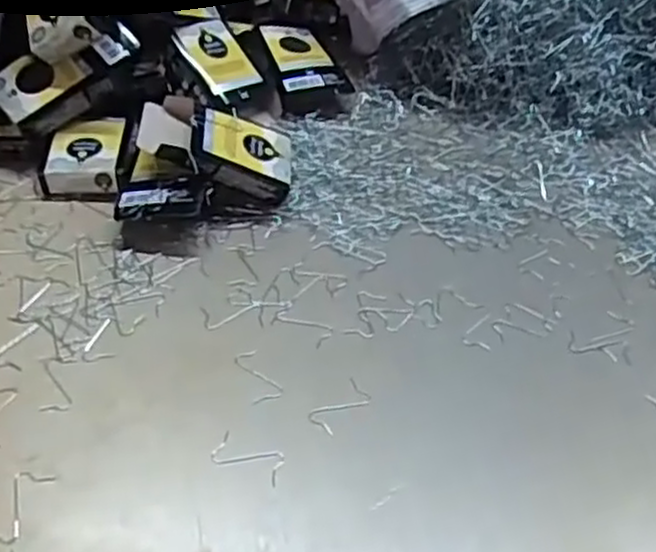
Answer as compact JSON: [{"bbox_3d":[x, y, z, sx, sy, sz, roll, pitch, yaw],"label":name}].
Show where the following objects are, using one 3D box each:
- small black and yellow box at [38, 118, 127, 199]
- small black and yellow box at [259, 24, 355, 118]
[{"bbox_3d":[-0.163,-0.082,0.514,0.049,0.021,0.066,1,46,-3],"label":"small black and yellow box"},{"bbox_3d":[-0.021,-0.167,0.600,0.053,0.026,0.098,-12,48,-14],"label":"small black and yellow box"}]

